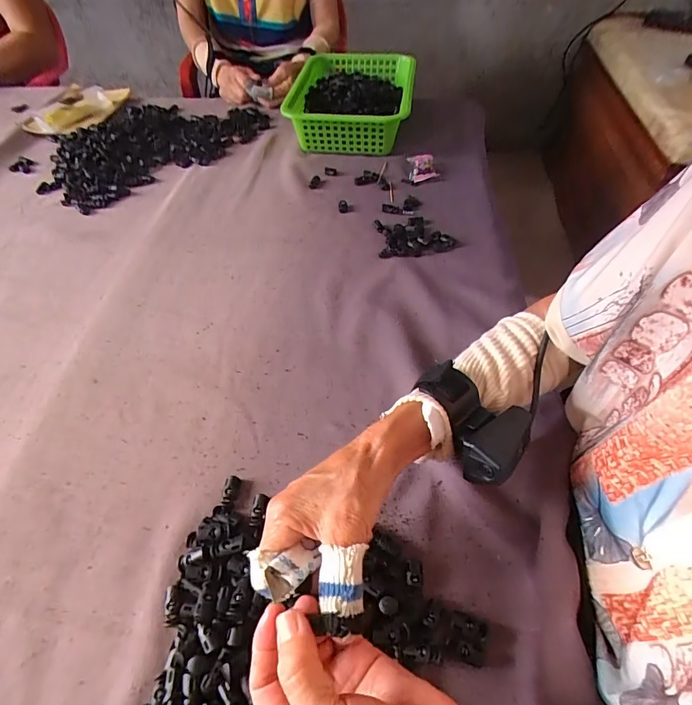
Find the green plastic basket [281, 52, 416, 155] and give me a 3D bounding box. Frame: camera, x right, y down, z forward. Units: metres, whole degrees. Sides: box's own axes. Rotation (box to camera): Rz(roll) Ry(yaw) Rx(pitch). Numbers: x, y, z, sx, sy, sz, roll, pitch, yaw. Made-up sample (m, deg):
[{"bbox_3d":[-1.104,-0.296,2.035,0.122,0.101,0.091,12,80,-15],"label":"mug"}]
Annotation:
[{"bbox_3d":[0.014,-0.477,0.758,0.214,0.079,0.295,5,53,5],"label":"green plastic basket"}]

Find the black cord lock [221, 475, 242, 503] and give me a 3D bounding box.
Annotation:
[{"bbox_3d":[-0.105,0.125,0.363,0.013,0.011,0.024,13,55,11],"label":"black cord lock"}]

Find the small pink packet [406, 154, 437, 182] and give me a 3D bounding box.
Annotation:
[{"bbox_3d":[0.129,-0.315,0.676,0.047,0.020,0.065,1,53,2],"label":"small pink packet"}]

